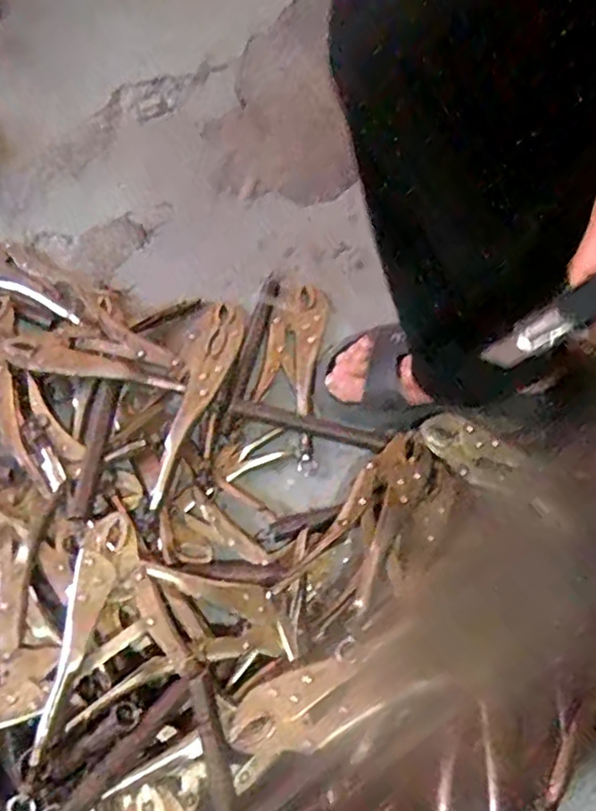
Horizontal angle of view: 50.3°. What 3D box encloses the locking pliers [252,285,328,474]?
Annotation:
[{"bbox_3d":[-0.005,-0.069,0.728,0.062,0.012,0.153,10,66,5],"label":"locking pliers"}]

